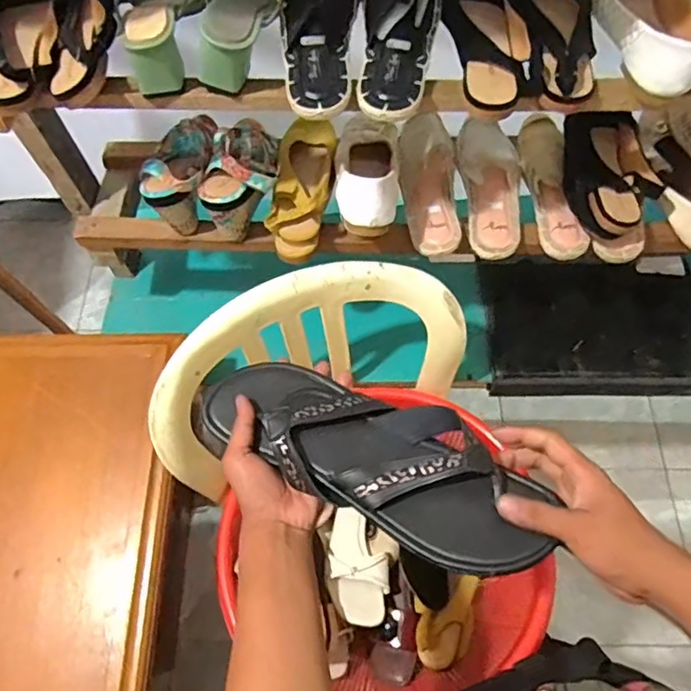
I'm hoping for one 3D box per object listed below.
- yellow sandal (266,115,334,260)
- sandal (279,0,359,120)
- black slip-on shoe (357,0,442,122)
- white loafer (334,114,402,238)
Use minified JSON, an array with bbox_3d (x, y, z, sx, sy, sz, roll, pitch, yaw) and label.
[{"bbox_3d":[-0.057,-0.225,0.780,0.088,0.071,0.213,2,64,2],"label":"yellow sandal"},{"bbox_3d":[-0.025,-0.345,0.601,0.086,0.046,0.239,-1,64,1],"label":"sandal"},{"bbox_3d":[0.059,-0.343,0.598,0.085,0.062,0.236,2,64,2],"label":"black slip-on shoe"},{"bbox_3d":[0.033,-0.223,0.757,0.084,0.094,0.232,0,43,1],"label":"white loafer"}]

